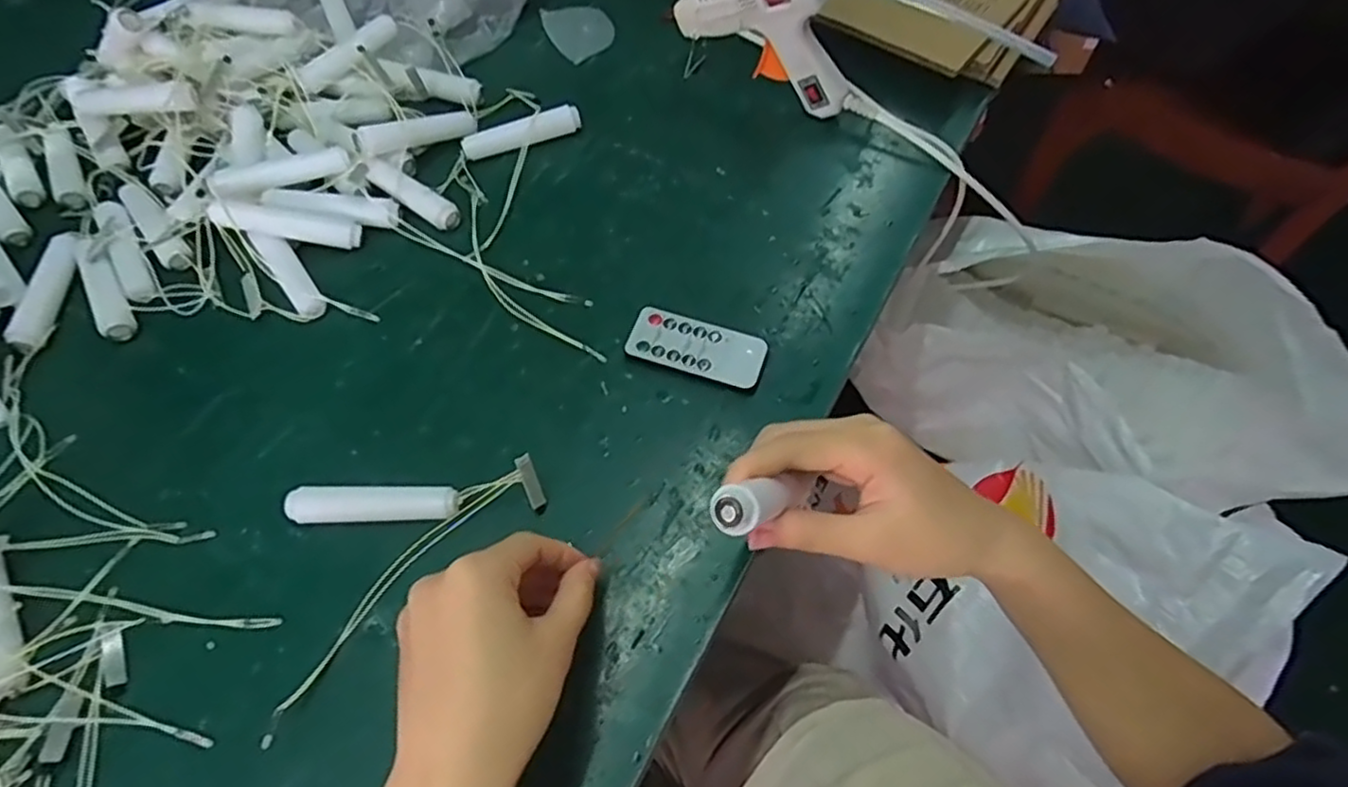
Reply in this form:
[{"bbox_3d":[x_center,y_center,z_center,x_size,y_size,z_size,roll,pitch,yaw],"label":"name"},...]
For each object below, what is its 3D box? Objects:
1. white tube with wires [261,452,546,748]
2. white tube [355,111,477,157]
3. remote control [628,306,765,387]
[{"bbox_3d":[-0.156,0.075,0.363,0.165,0.027,0.098,-37,66,-18],"label":"white tube with wires"},{"bbox_3d":[-0.184,-0.192,0.504,0.088,0.017,0.013,-27,61,-34],"label":"white tube"},{"bbox_3d":[0.014,-0.029,0.429,0.084,0.008,0.038,17,62,11],"label":"remote control"}]

